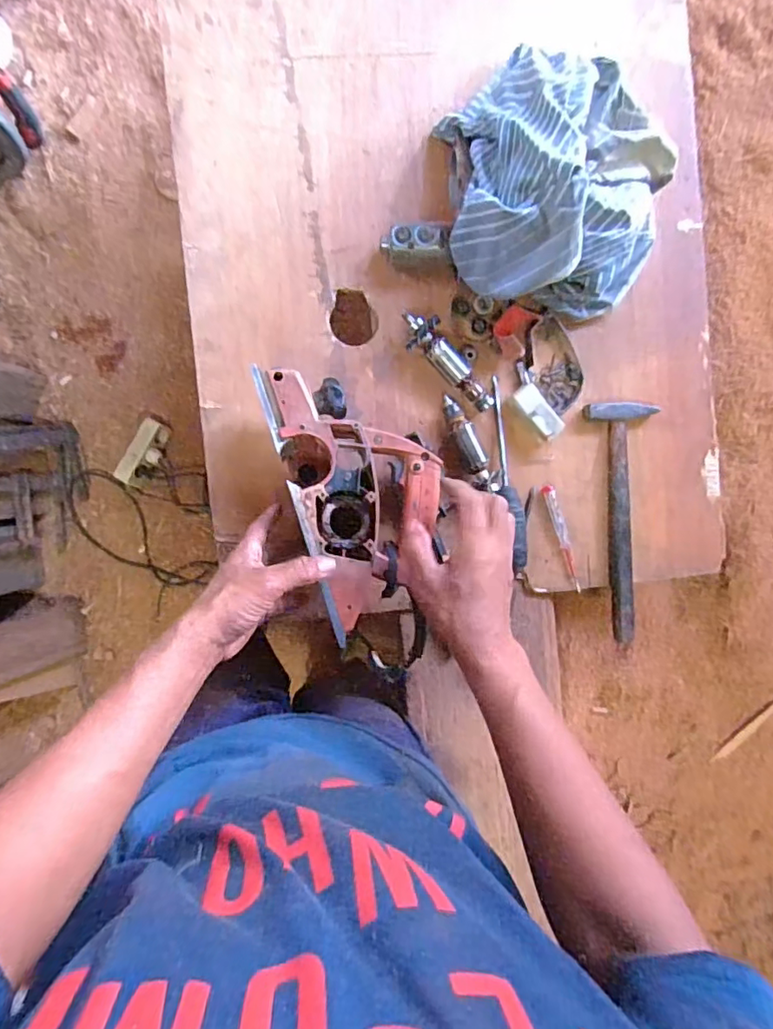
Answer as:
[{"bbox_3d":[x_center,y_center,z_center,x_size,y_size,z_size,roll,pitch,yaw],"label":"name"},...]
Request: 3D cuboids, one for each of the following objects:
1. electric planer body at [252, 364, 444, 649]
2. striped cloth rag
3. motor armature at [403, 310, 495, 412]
[{"bbox_3d":[-0.026,-0.040,0.580,0.147,0.095,0.245,-20,93,-2],"label":"electric planer body"},{"bbox_3d":[0.193,-0.359,0.609,0.250,0.123,0.237,-1,92,-3],"label":"striped cloth rag"},{"bbox_3d":[0.072,-0.176,0.649,0.040,0.033,0.142,-46,107,-1],"label":"motor armature"}]

